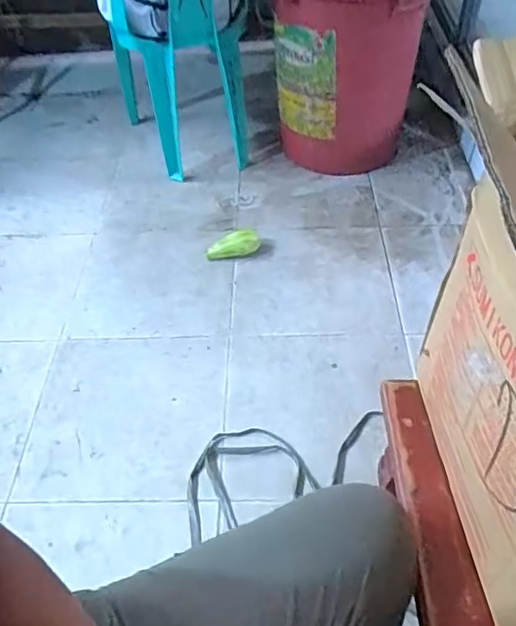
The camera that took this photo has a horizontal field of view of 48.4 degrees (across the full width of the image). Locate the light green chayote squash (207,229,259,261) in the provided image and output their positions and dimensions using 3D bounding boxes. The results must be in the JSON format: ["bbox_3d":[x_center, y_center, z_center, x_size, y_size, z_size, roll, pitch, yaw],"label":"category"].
[{"bbox_3d":[-0.067,-0.177,1.509,0.143,0.057,0.066,-15,48,-10],"label":"light green chayote squash"}]

